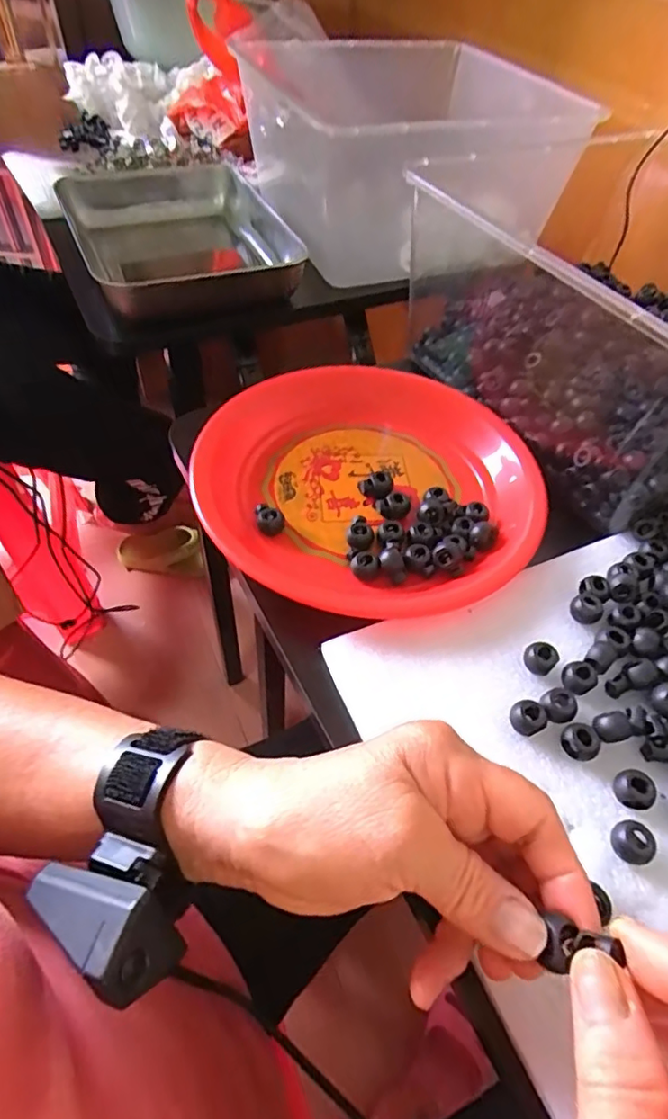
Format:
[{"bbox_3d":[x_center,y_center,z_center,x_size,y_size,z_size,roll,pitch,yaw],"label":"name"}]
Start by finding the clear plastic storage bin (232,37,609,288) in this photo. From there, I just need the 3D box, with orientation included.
[{"bbox_3d":[0.062,-0.465,0.642,0.280,0.144,0.378,-11,54,-13],"label":"clear plastic storage bin"}]

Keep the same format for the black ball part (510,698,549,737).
[{"bbox_3d":[0.098,0.080,0.285,0.016,0.012,0.017,2,52,-3],"label":"black ball part"}]

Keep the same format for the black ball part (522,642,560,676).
[{"bbox_3d":[0.112,0.054,0.306,0.016,0.013,0.012,38,58,22],"label":"black ball part"}]

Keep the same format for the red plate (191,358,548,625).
[{"bbox_3d":[0.025,-0.062,0.385,0.229,0.042,0.241,17,53,8],"label":"red plate"}]

